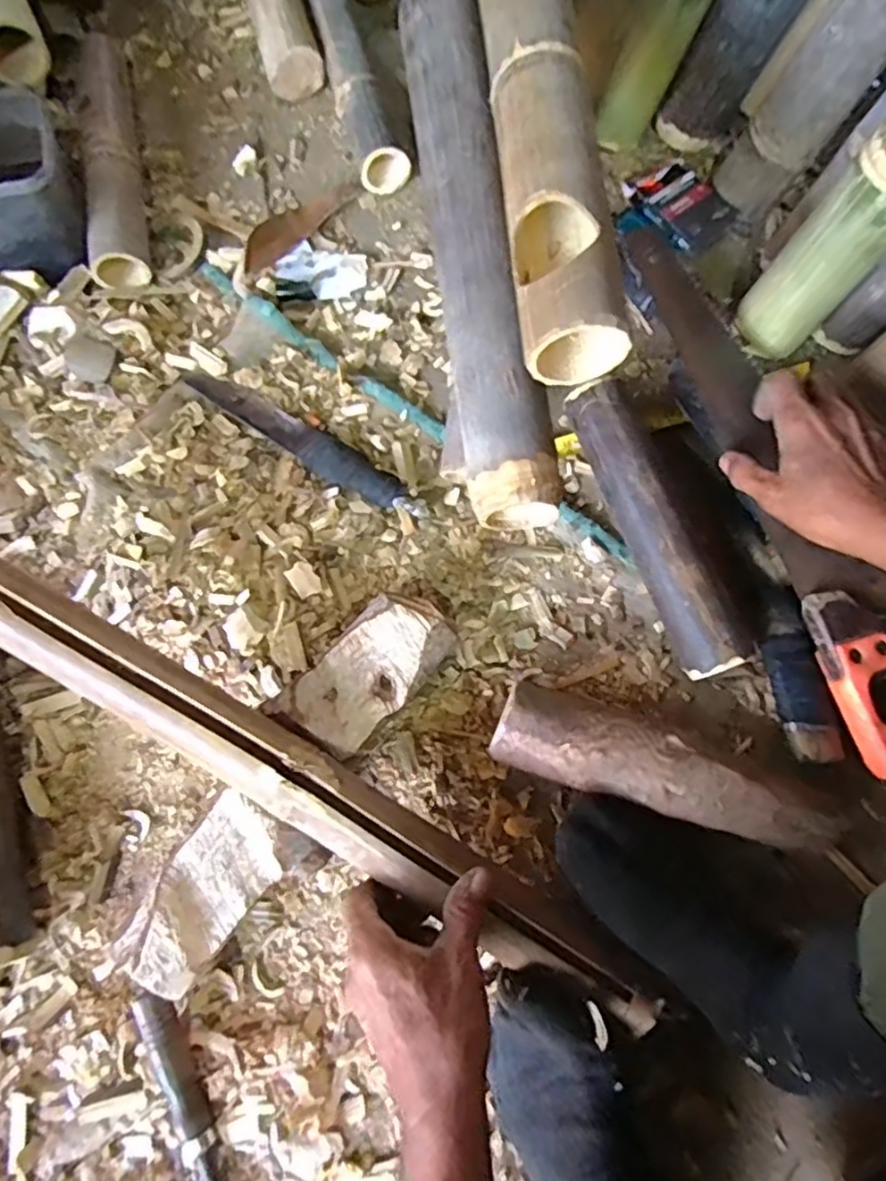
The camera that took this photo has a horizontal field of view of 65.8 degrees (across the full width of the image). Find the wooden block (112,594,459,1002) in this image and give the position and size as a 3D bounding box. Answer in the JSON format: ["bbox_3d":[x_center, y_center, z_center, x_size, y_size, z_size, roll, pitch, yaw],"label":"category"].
[{"bbox_3d":[-0.113,0.144,0.528,0.084,0.055,0.326,34,77,9],"label":"wooden block"}]

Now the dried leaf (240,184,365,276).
[{"bbox_3d":[-0.149,-0.375,0.692,0.034,0.023,0.154,40,78,11],"label":"dried leaf"}]

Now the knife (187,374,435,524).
[{"bbox_3d":[-0.127,-0.140,0.629,0.260,0.022,0.040,35,77,10],"label":"knife"}]

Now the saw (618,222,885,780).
[{"bbox_3d":[0.285,-0.094,0.580,0.124,0.049,0.495,-25,78,-7],"label":"saw"}]

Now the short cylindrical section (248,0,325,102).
[{"bbox_3d":[-0.176,-0.617,0.755,0.062,0.062,0.154,-14,74,-4],"label":"short cylindrical section"}]

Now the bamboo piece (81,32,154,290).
[{"bbox_3d":[-0.341,-0.444,0.700,0.055,0.058,0.301,-11,74,-3],"label":"bamboo piece"}]

